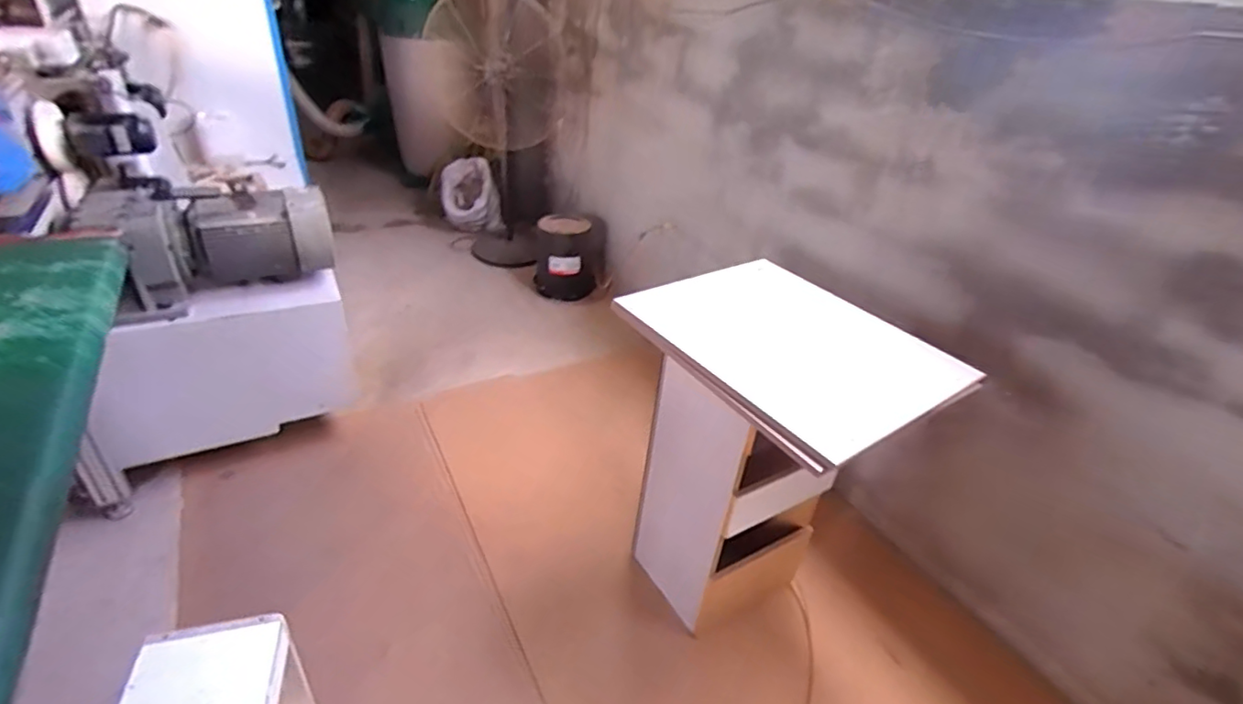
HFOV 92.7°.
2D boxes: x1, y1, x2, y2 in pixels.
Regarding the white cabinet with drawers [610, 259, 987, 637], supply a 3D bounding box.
[{"bbox_3d":[0.342,0.285,1.581,0.527,0.813,0.667,-17,40,-30],"label":"white cabinet with drawers"}]

